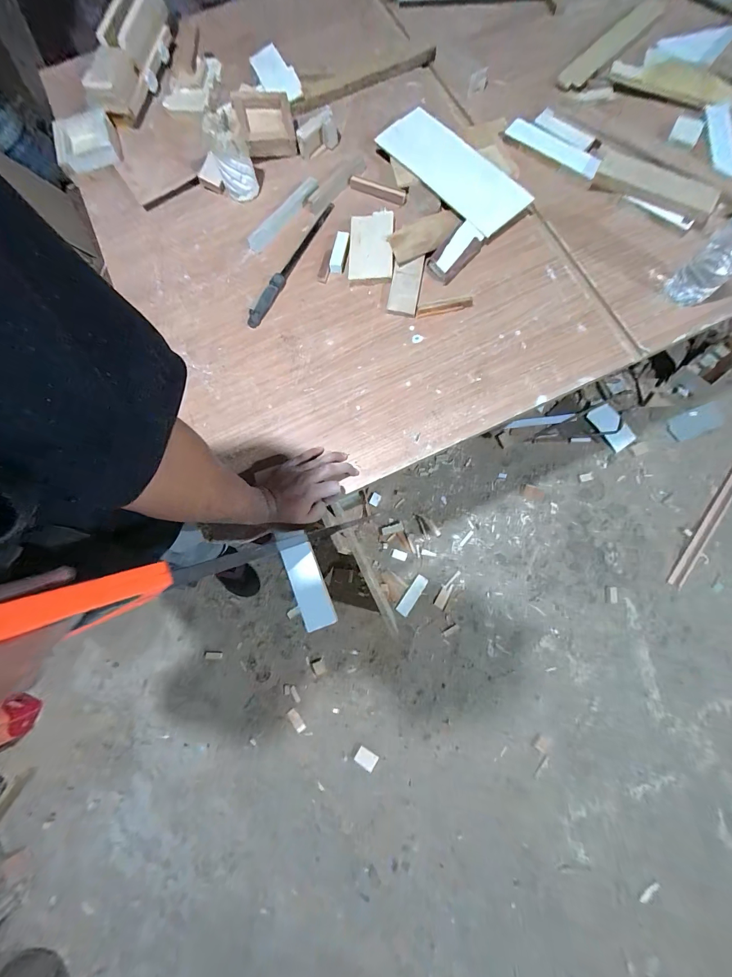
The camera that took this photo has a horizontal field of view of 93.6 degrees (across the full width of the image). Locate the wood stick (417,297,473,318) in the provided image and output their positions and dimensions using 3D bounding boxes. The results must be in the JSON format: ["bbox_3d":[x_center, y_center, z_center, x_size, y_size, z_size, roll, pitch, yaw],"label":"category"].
[{"bbox_3d":[0.140,-0.323,0.615,0.102,0.007,0.020,-10,78,0],"label":"wood stick"}]

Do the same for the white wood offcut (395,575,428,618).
[{"bbox_3d":[0.166,0.383,1.238,0.046,0.008,0.151,33,81,7],"label":"white wood offcut"}]

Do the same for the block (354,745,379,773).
[{"bbox_3d":[0.000,0.883,1.121,0.068,0.010,0.052,28,80,6],"label":"block"}]

